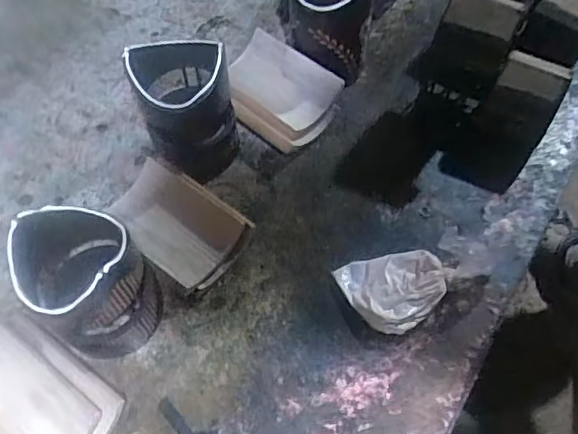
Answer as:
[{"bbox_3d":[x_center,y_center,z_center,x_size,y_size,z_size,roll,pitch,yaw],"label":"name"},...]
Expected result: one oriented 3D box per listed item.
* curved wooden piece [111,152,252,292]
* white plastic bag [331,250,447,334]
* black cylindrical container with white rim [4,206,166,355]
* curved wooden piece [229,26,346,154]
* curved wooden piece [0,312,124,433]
[{"bbox_3d":[-0.098,0.009,0.492,0.117,0.031,0.075,35,66,19],"label":"curved wooden piece"},{"bbox_3d":[0.087,0.062,0.464,0.082,0.025,0.066,-9,60,-4],"label":"white plastic bag"},{"bbox_3d":[-0.146,0.050,0.418,0.075,0.123,0.072,0,60,1],"label":"black cylindrical container with white rim"},{"bbox_3d":[-0.013,-0.126,0.565,0.090,0.042,0.128,-40,67,-20],"label":"curved wooden piece"},{"bbox_3d":[-0.193,0.138,0.418,0.125,0.026,0.088,32,65,18],"label":"curved wooden piece"}]

